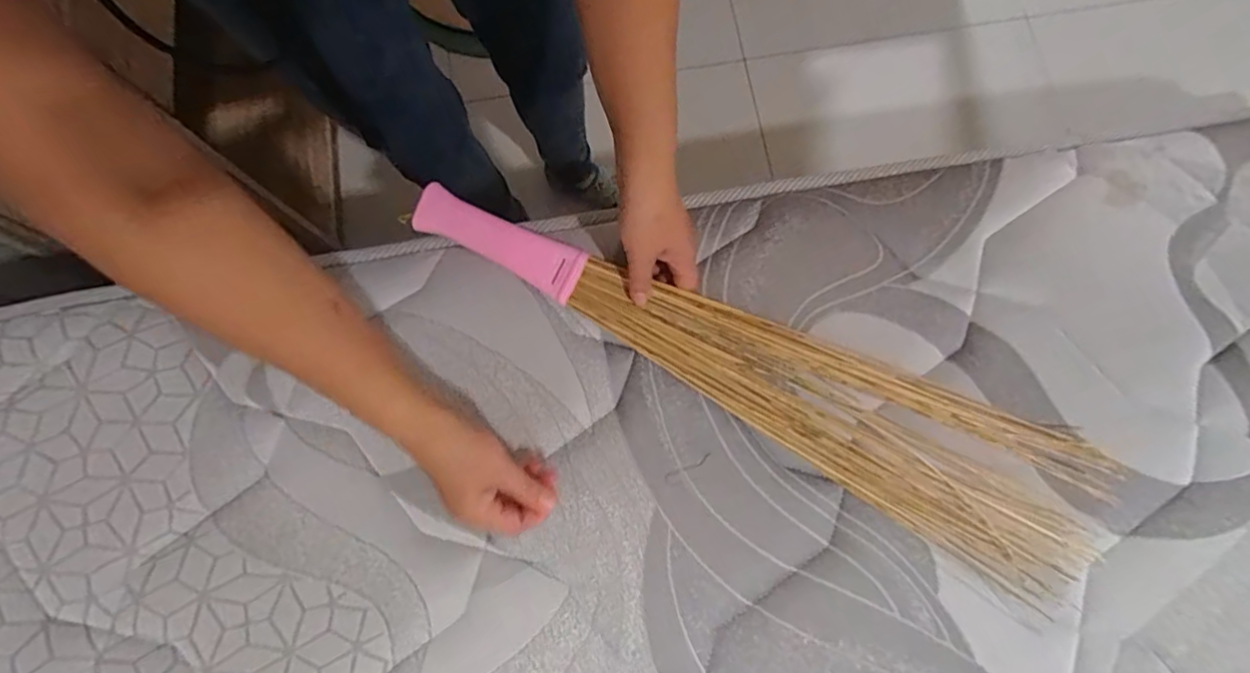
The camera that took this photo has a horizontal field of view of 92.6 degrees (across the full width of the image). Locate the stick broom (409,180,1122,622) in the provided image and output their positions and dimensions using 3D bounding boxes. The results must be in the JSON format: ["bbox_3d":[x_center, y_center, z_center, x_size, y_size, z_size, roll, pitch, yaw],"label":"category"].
[{"bbox_3d":[0.093,0.020,0.500,0.604,0.032,0.123,28,79,6],"label":"stick broom"}]

